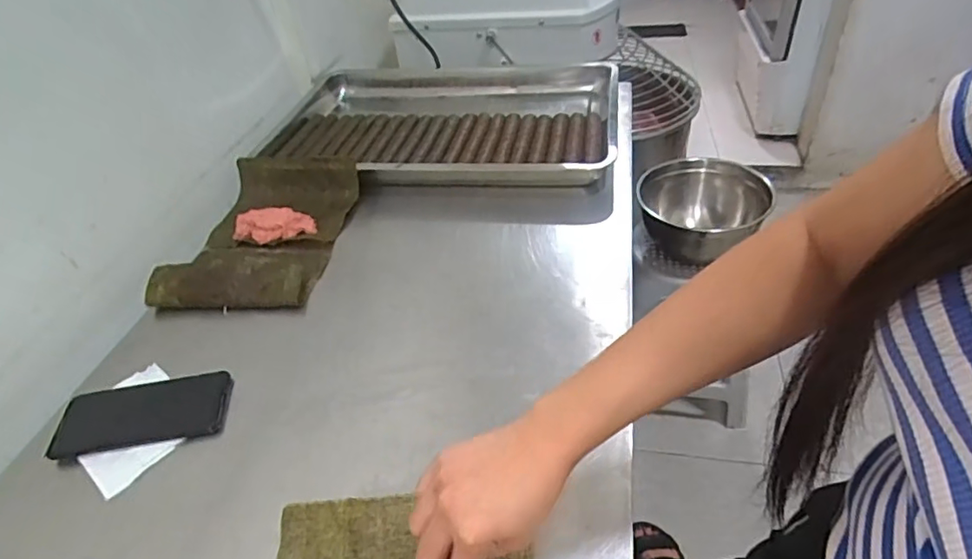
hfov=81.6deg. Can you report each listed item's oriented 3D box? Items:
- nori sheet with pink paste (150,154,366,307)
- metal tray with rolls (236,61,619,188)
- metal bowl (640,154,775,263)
[{"bbox_3d":[-0.314,-0.071,0.794,0.204,0.056,0.283,2,42,10],"label":"nori sheet with pink paste"},{"bbox_3d":[-0.088,-0.287,1.015,0.624,0.050,0.395,3,42,11],"label":"metal tray with rolls"},{"bbox_3d":[0.458,-0.136,1.214,0.252,0.156,0.250,-4,41,4],"label":"metal bowl"}]

